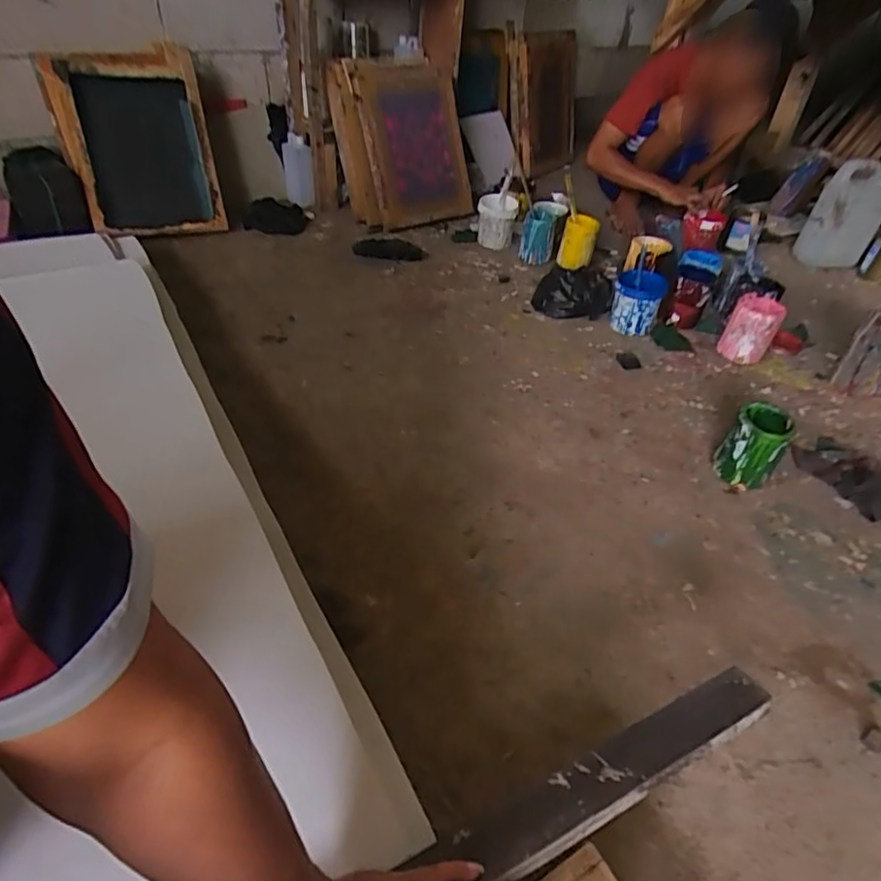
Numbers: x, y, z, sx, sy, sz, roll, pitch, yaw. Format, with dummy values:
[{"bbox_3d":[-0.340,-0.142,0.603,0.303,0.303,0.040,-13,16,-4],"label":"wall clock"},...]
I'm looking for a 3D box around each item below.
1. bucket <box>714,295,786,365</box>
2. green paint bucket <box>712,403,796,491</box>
[{"bbox_3d":[0.750,-0.267,1.346,0.102,0.148,0.112,1,41,-1],"label":"bucket"},{"bbox_3d":[0.584,0.012,1.037,0.097,0.129,0.113,32,50,30],"label":"green paint bucket"}]

